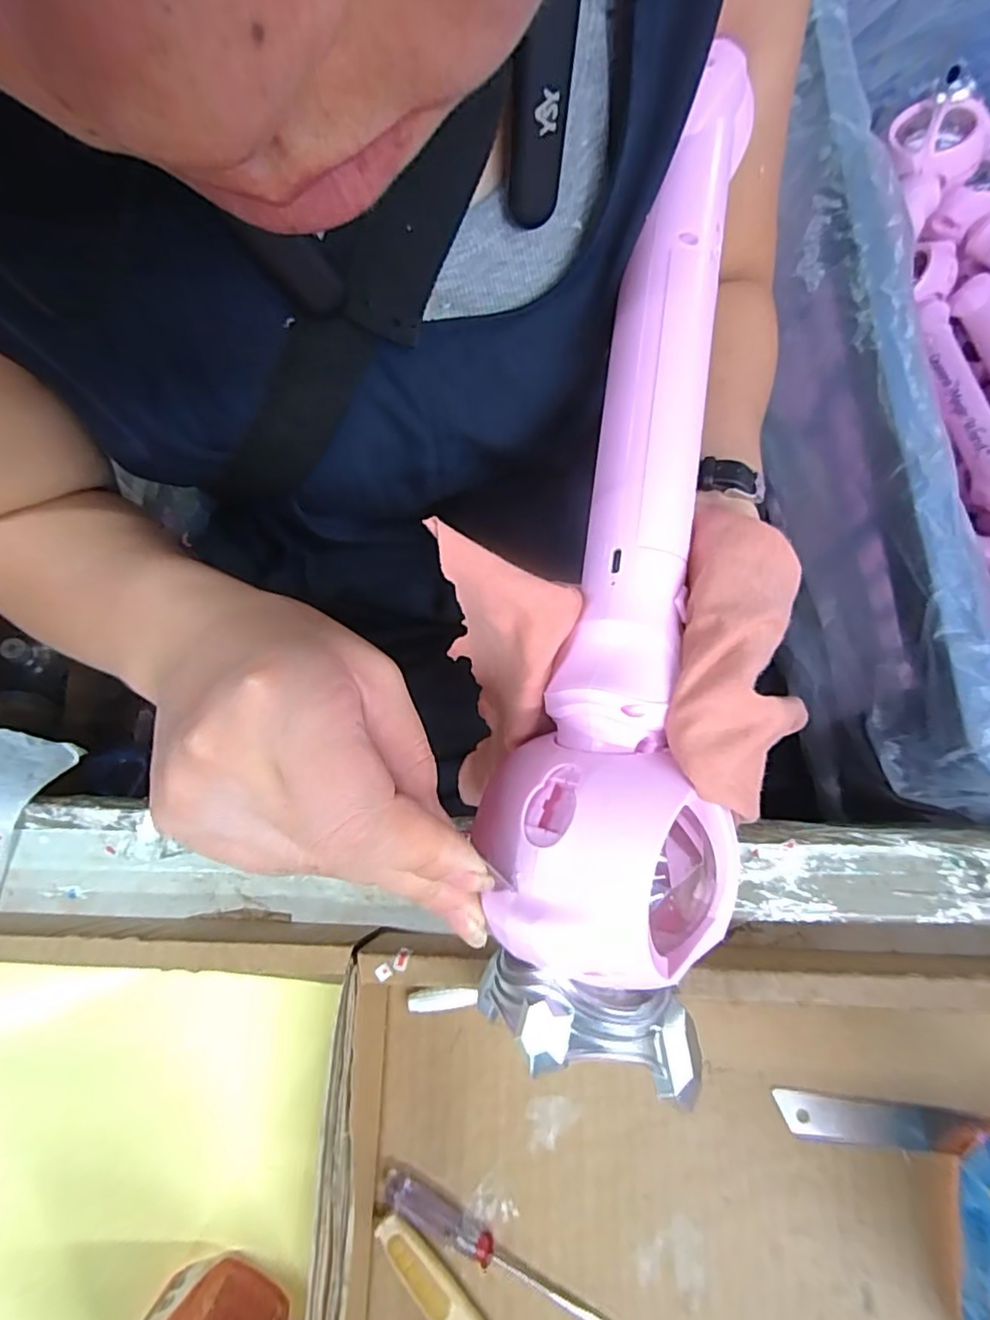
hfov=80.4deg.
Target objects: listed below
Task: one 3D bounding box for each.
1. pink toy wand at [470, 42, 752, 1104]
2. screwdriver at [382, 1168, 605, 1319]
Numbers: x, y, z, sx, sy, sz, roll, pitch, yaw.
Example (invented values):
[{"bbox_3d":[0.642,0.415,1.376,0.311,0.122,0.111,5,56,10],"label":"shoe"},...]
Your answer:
[{"bbox_3d":[0.051,-0.042,0.209,0.074,0.066,0.338,8,80,4],"label":"pink toy wand"},{"bbox_3d":[0.007,0.254,0.246,0.122,0.009,0.011,26,75,9],"label":"screwdriver"}]

